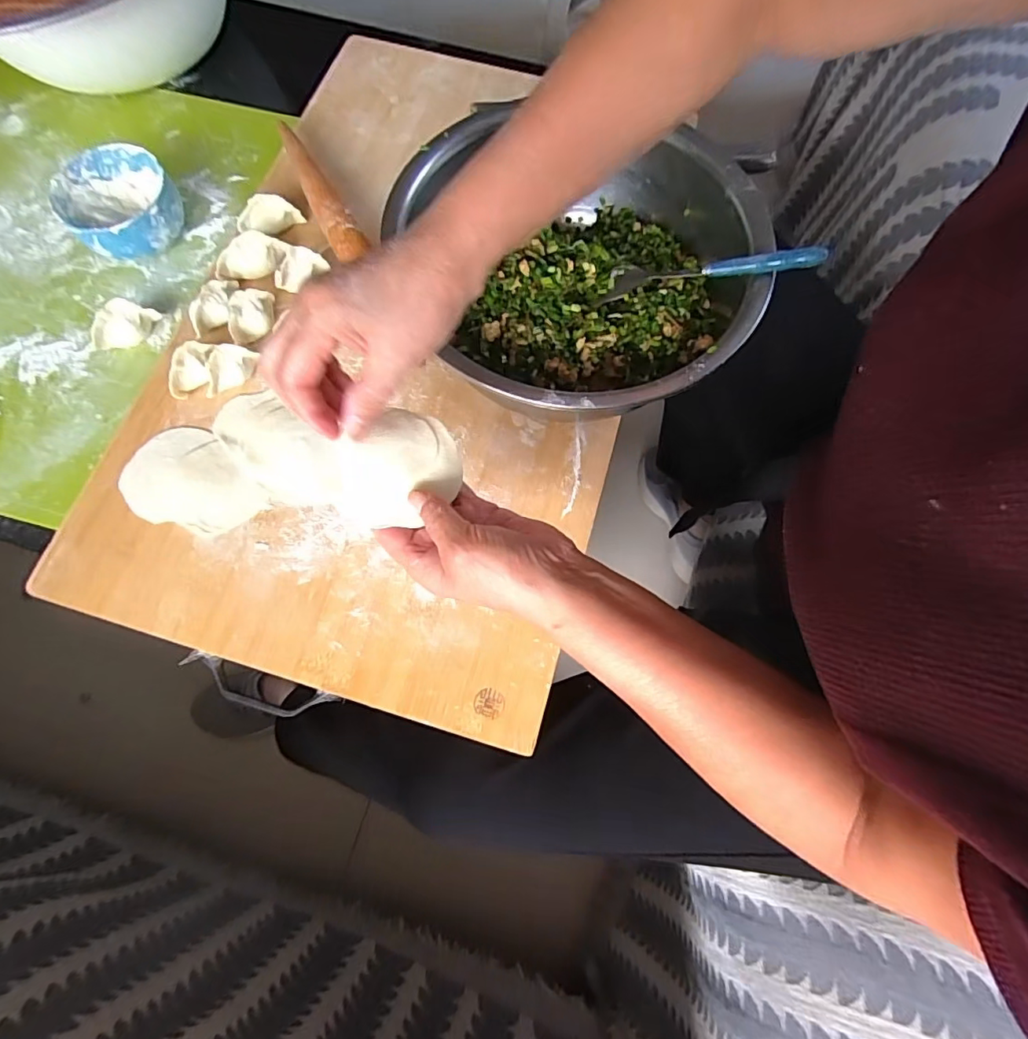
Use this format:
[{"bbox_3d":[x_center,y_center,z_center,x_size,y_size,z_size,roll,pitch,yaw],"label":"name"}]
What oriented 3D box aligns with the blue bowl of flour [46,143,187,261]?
[{"bbox_3d":[-0.375,-0.300,0.495,0.100,0.048,0.107,0,73,-1],"label":"blue bowl of flour"}]

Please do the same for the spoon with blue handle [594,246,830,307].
[{"bbox_3d":[0.141,-0.180,0.375,0.151,0.012,0.031,1,71,21],"label":"spoon with blue handle"}]

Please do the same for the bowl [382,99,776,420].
[{"bbox_3d":[0.045,-0.183,0.421,0.275,0.102,0.254,0,73,-1],"label":"bowl"}]

